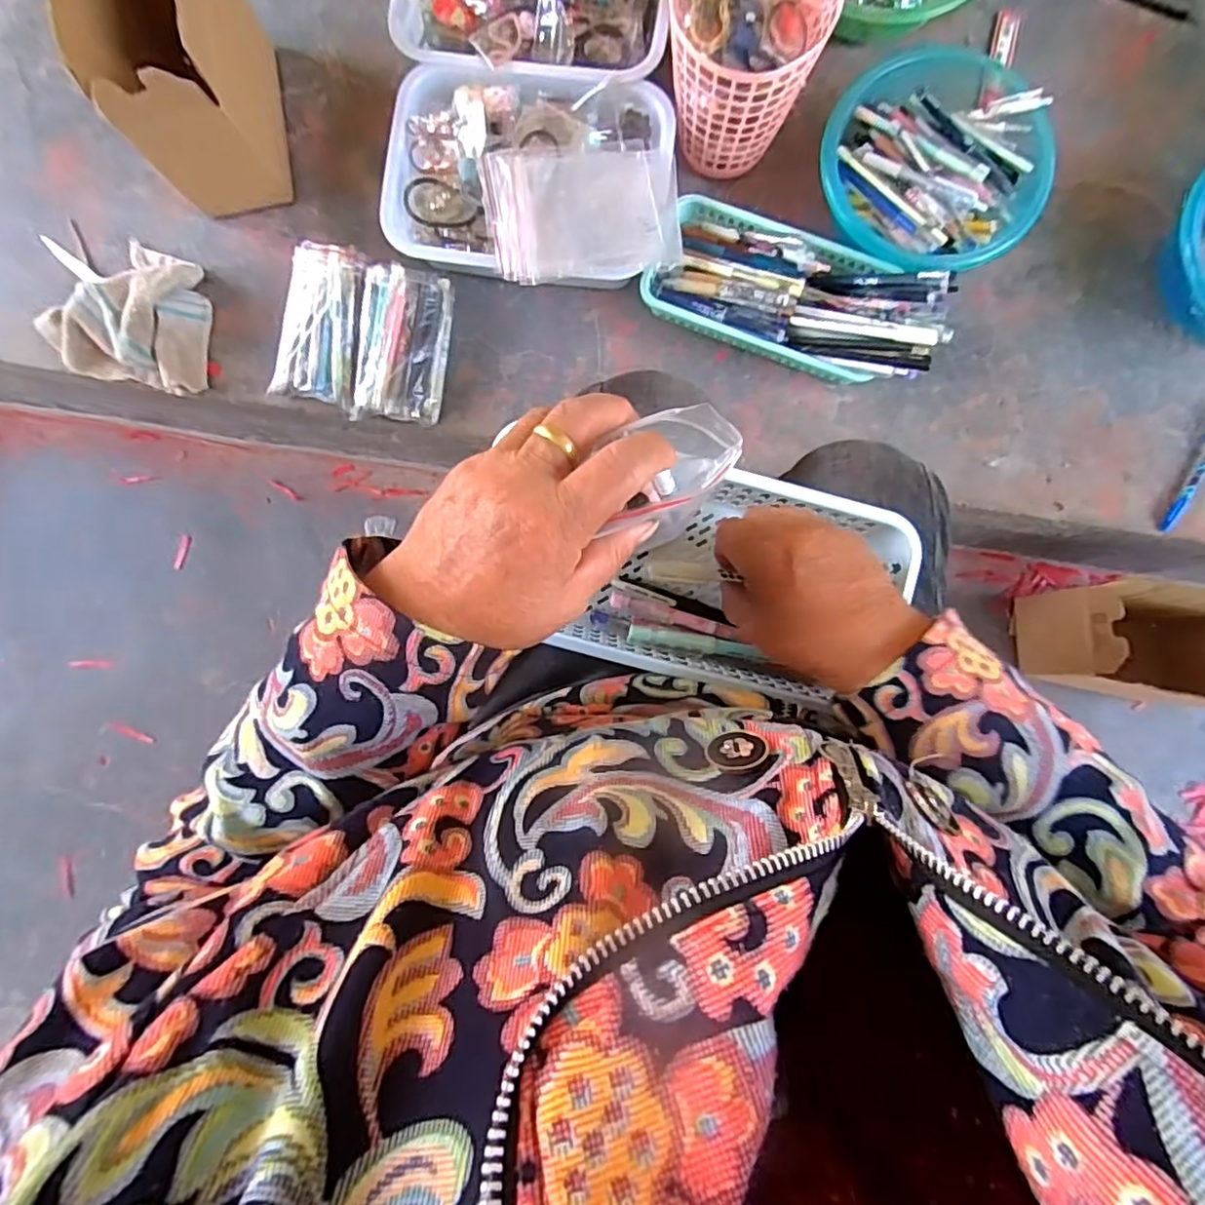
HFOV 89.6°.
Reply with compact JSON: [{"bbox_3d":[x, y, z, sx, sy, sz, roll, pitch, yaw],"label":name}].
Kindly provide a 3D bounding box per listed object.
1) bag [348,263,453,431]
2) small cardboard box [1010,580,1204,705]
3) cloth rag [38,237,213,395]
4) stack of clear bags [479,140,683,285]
[{"bbox_3d":[-0.216,-0.277,0.661,0.087,0.054,0.154,9,88,1],"label":"bag"},{"bbox_3d":[0.665,0.046,0.749,0.228,0.172,0.120,8,88,1],"label":"small cardboard box"},{"bbox_3d":[-0.514,-0.319,0.663,0.166,0.061,0.150,13,88,2],"label":"cloth rag"},{"bbox_3d":[-0.018,-0.396,0.605,0.186,0.032,0.134,-9,88,1],"label":"stack of clear bags"}]

